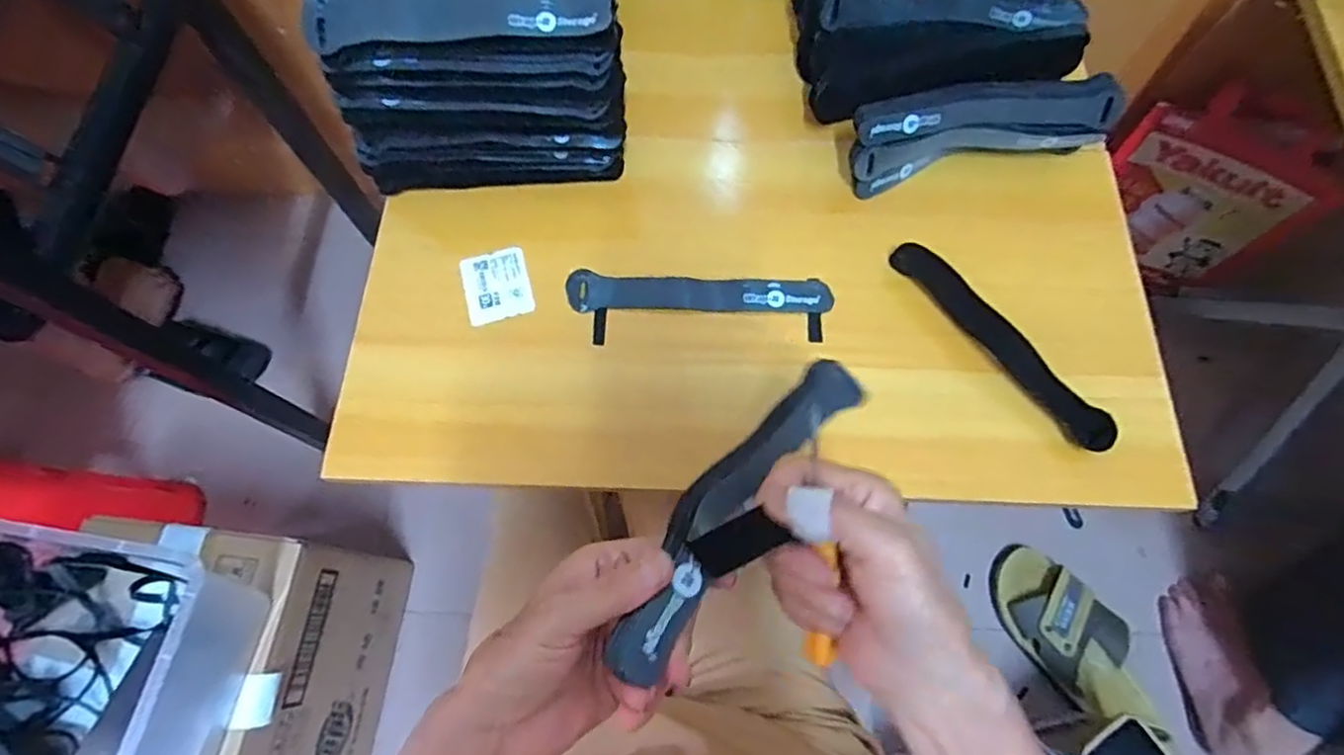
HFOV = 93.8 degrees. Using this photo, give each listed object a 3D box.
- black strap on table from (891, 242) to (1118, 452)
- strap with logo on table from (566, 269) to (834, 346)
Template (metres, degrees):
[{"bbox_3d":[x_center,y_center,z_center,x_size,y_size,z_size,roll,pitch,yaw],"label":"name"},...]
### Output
[{"bbox_3d":[0.238,-0.028,0.459,0.029,0.016,0.194,-35,73,-11],"label":"black strap on table"},{"bbox_3d":[0.019,-0.053,0.477,0.198,0.004,0.054,3,70,2],"label":"strap with logo on table"}]

